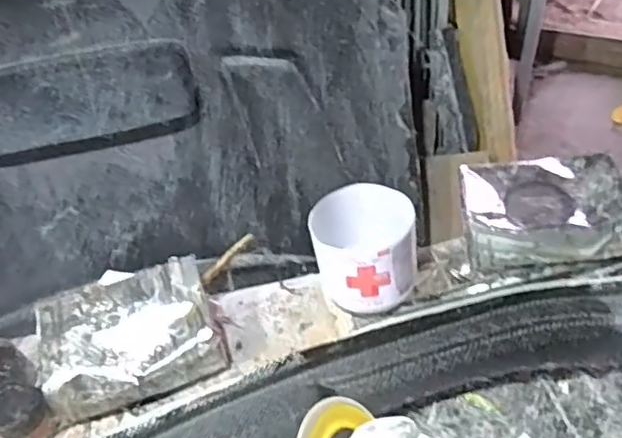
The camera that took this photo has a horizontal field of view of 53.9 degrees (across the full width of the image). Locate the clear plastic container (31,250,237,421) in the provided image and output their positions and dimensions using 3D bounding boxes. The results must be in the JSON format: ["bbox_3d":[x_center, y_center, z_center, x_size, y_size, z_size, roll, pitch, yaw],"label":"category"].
[{"bbox_3d":[-0.258,0.173,0.889,0.245,0.099,0.161,-17,46,-10],"label":"clear plastic container"}]

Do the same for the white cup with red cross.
[{"bbox_3d":[0.079,0.052,0.925,0.143,0.150,0.135,-3,45,3],"label":"white cup with red cross"}]

